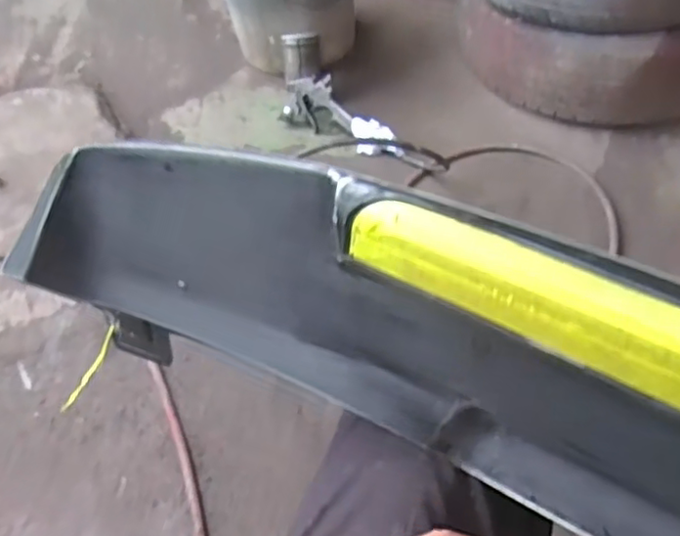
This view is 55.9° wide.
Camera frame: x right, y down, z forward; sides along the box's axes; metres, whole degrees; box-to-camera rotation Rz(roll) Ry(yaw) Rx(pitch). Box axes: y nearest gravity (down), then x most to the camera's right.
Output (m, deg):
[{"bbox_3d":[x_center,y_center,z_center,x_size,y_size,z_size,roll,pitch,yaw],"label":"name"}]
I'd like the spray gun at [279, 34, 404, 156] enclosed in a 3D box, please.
[{"bbox_3d":[-0.013,-0.326,1.257,0.127,0.142,0.315,-35,58,-20],"label":"spray gun"}]

